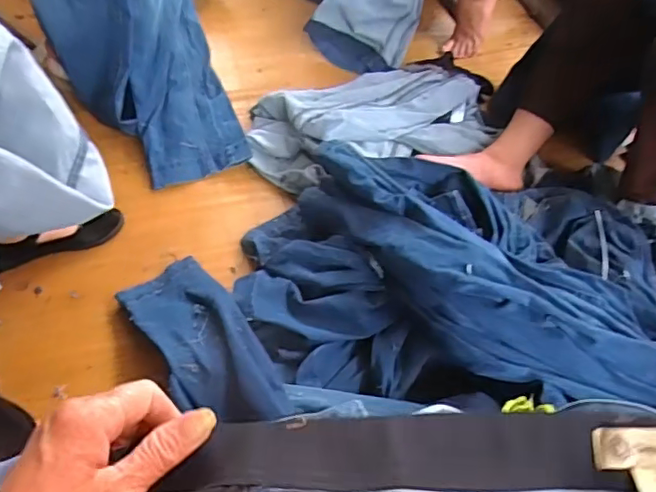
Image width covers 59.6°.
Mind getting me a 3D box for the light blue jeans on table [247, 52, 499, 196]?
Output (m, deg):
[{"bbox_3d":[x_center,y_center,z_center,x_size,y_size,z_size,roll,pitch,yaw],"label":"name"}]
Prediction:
[{"bbox_3d":[0.095,-0.264,1.191,0.517,0.111,0.294,-13,53,-14],"label":"light blue jeans on table"}]

